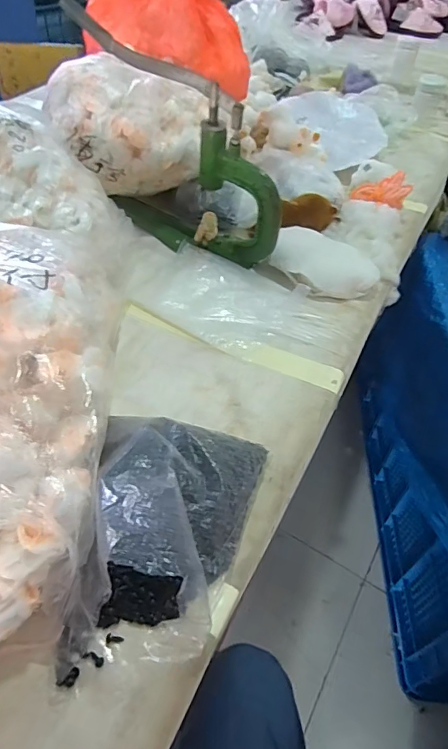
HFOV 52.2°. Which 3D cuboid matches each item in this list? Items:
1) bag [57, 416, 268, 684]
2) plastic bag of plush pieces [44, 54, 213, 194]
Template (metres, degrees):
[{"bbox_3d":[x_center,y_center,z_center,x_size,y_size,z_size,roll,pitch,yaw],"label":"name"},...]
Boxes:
[{"bbox_3d":[-0.048,0.123,0.393,0.148,0.121,0.239,11,47,4],"label":"bag"},{"bbox_3d":[-0.170,-0.427,0.801,0.248,0.167,0.177,-11,50,-16],"label":"plastic bag of plush pieces"}]

